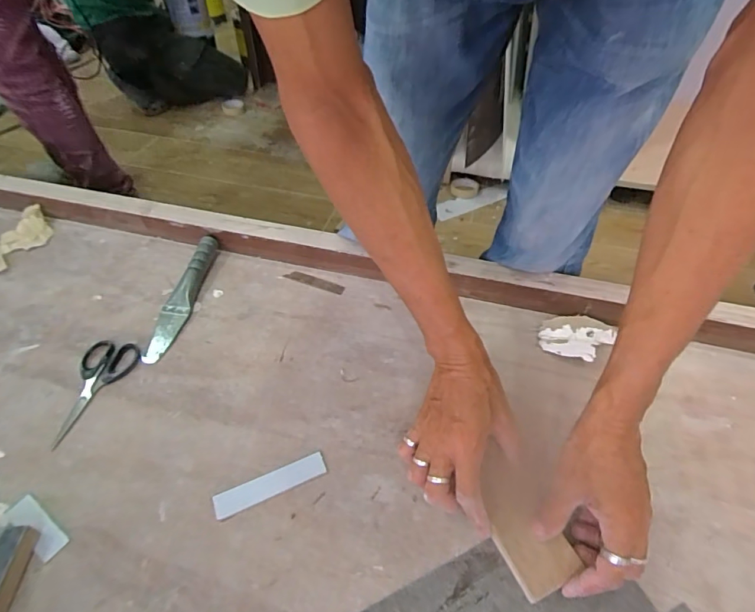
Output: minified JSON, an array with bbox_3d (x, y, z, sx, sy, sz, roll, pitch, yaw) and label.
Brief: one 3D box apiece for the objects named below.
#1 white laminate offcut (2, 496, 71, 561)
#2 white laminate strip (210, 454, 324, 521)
[{"bbox_3d":[-0.315,0.201,0.406,0.074,0.005,0.024,26,50,22],"label":"white laminate offcut"},{"bbox_3d":[-0.104,0.174,0.431,0.107,0.004,0.023,-19,52,-16],"label":"white laminate strip"}]

